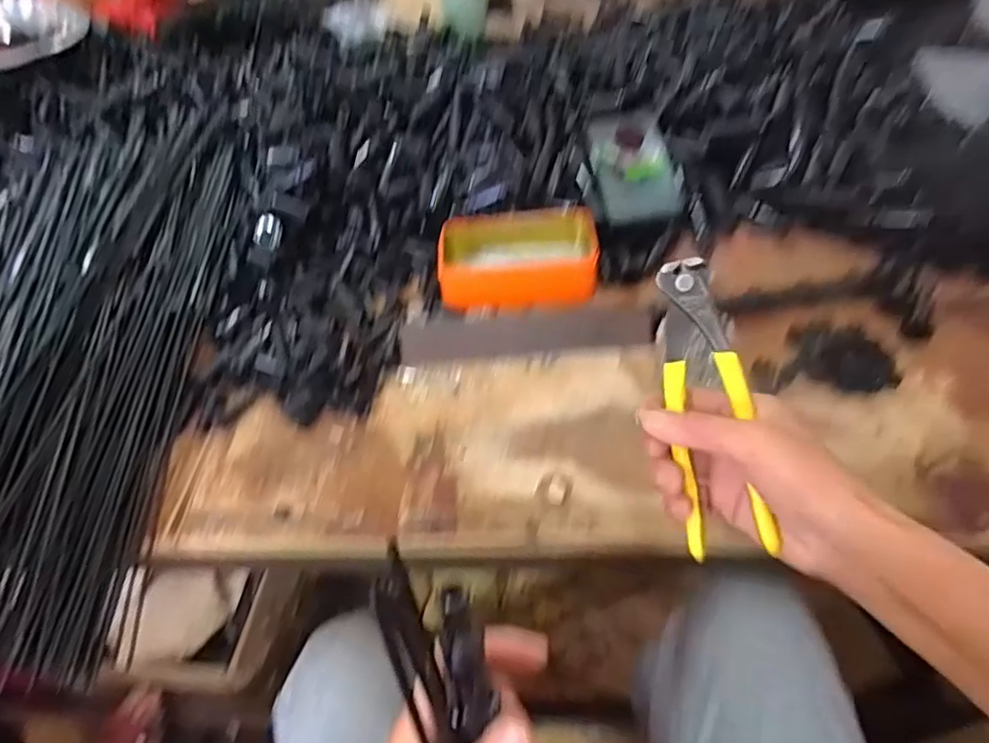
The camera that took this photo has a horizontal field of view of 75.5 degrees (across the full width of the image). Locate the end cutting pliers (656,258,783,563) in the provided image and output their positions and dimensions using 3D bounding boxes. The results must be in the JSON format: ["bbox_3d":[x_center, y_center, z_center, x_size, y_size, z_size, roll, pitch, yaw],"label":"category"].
[{"bbox_3d":[0.120,0.016,0.361,0.043,0.022,0.166,-7,78,0],"label":"end cutting pliers"}]

